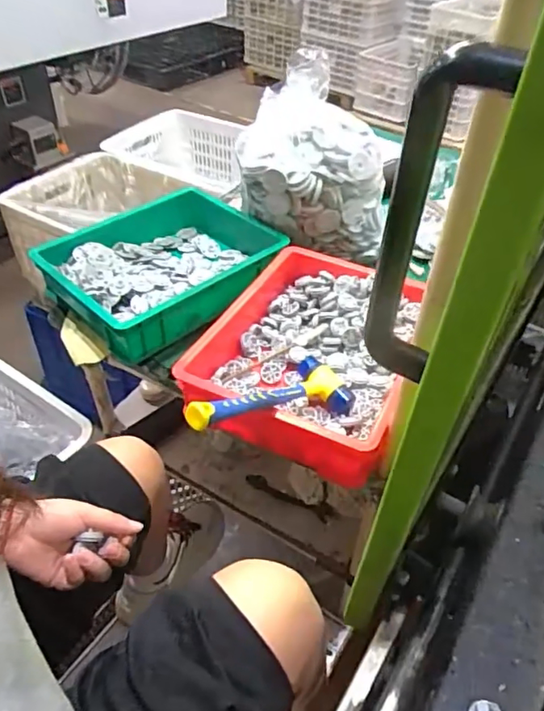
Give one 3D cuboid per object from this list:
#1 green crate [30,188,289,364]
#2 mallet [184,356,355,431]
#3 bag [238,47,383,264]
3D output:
[{"bbox_3d":[-0.182,-0.158,0.926,0.293,0.080,0.354,32,51,27],"label":"green crate"},{"bbox_3d":[0.006,0.050,0.634,0.085,0.047,0.286,34,22,28],"label":"mallet"},{"bbox_3d":[0.068,-0.324,0.929,0.253,0.245,0.185,5,43,2],"label":"bag"}]

